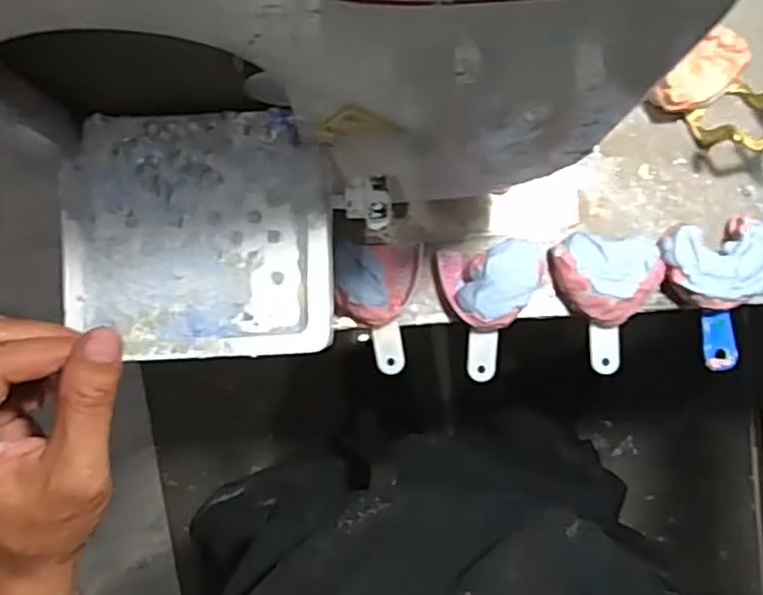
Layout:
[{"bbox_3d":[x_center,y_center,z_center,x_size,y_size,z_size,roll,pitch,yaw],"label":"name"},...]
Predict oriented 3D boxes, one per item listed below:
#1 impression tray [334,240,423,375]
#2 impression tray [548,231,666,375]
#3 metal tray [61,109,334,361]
[{"bbox_3d":[-0.003,0.007,0.490,0.061,0.026,0.093,1,90,1],"label":"impression tray"},{"bbox_3d":[0.159,0.004,0.485,0.075,0.027,0.096,6,90,1],"label":"impression tray"},{"bbox_3d":[-0.088,-0.030,0.328,0.127,0.010,0.116,-1,90,1],"label":"metal tray"}]

